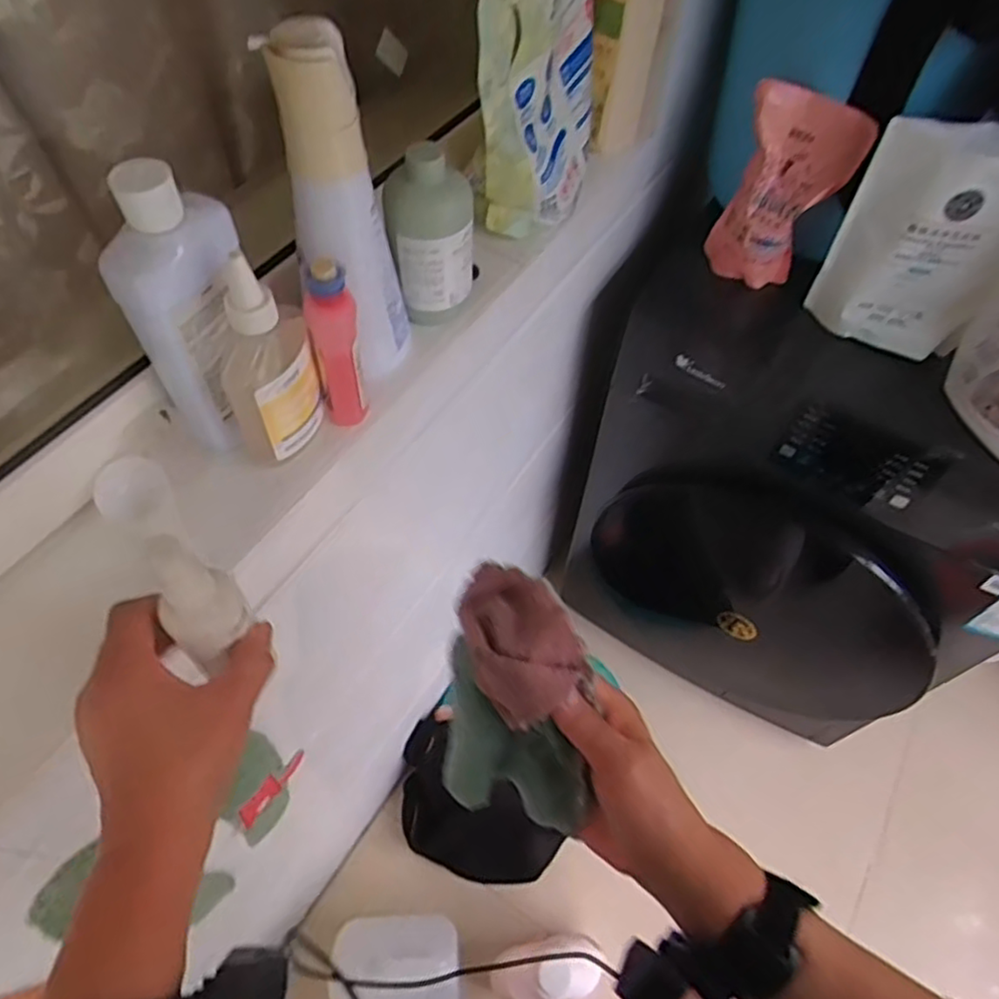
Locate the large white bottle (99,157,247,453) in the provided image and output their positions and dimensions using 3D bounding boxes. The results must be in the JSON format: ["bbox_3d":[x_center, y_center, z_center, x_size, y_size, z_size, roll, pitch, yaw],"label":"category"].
[{"bbox_3d":[-0.197,-0.121,0.455,0.047,0.187,0.082,34,63,19],"label":"large white bottle"}]

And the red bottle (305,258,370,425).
[{"bbox_3d":[-0.117,-0.109,0.504,0.032,0.128,0.034,-9,58,-7],"label":"red bottle"}]

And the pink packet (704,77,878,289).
[{"bbox_3d":[0.316,-0.340,0.778,0.122,0.209,0.054,25,60,14],"label":"pink packet"}]

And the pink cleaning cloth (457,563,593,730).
[{"bbox_3d":[0.008,0.072,0.371,0.053,0.032,0.086,-26,61,-17],"label":"pink cleaning cloth"}]

